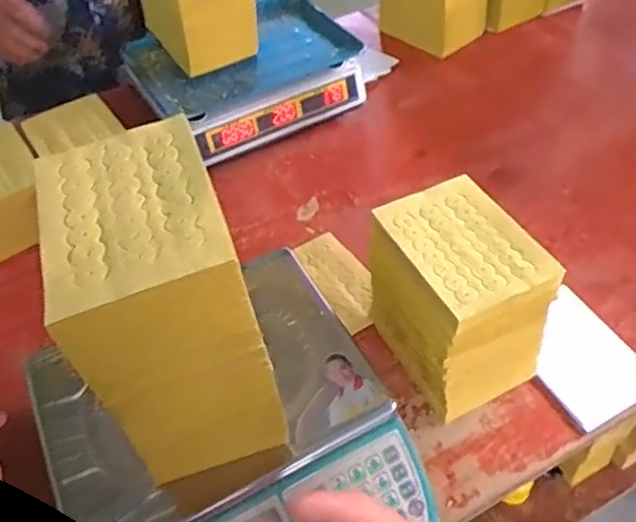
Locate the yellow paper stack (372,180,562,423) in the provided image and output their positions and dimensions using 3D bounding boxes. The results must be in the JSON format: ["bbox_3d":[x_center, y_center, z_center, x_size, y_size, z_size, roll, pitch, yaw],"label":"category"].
[{"bbox_3d":[0.143,0.038,0.638,0.122,0.161,0.174,-22,53,-15],"label":"yellow paper stack"}]

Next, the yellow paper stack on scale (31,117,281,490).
[{"bbox_3d":[-0.120,0.039,0.474,0.115,0.214,0.172,-19,52,-13],"label":"yellow paper stack on scale"}]

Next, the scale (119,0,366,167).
[{"bbox_3d":[-0.114,-0.291,0.969,0.336,0.106,0.233,-27,54,-19],"label":"scale"}]

